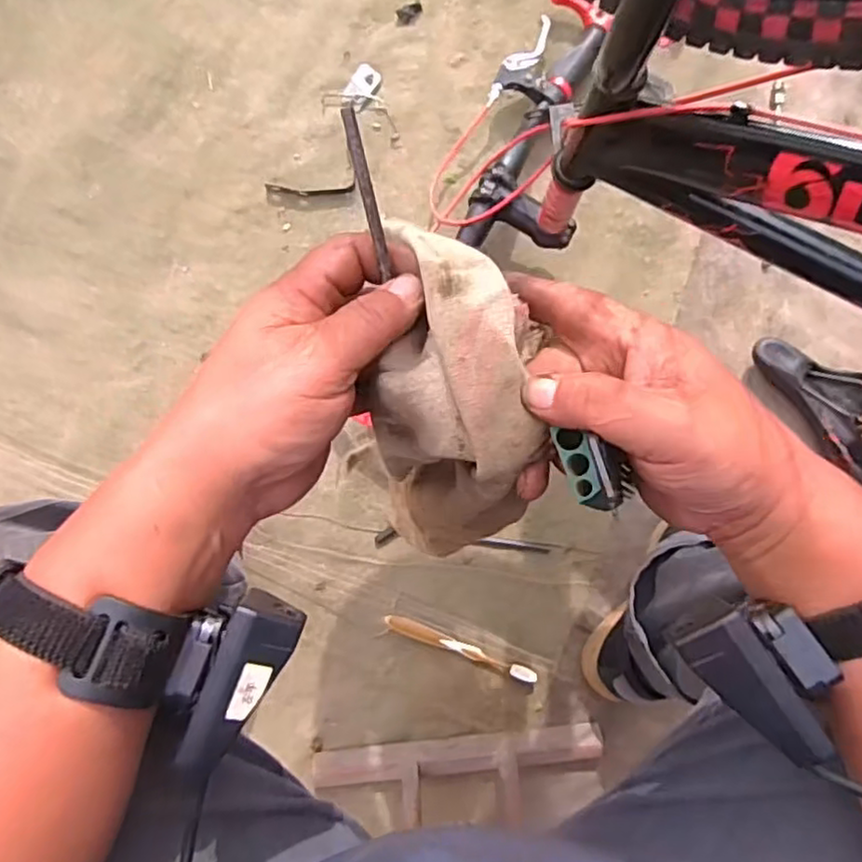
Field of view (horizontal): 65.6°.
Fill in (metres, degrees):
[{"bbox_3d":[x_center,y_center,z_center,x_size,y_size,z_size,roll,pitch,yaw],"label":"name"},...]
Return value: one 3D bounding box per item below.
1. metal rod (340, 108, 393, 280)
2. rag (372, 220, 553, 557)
[{"bbox_3d":[-0.026,-0.099,0.282,0.006,0.004,0.067,-16,115,-4],"label":"metal rod"},{"bbox_3d":[0.011,-0.022,0.295,0.071,0.042,0.139,-5,91,-4],"label":"rag"}]

